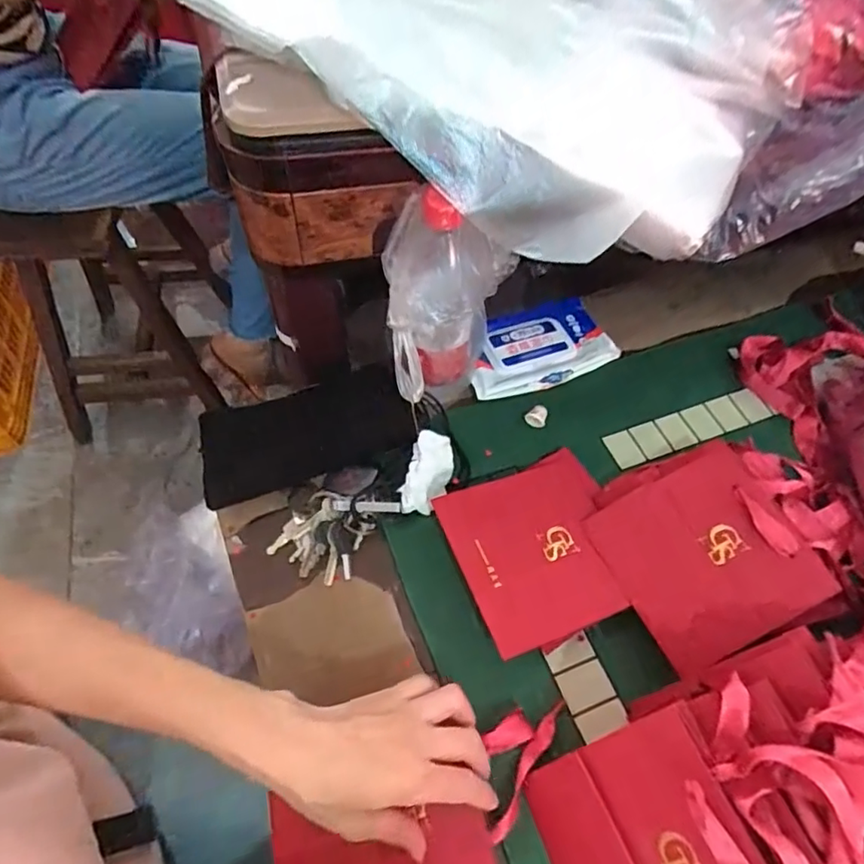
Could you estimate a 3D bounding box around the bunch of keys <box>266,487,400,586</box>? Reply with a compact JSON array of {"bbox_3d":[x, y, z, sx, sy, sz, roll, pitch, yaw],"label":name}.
[{"bbox_3d":[-0.089,0.088,0.504,0.092,0.019,0.078,17,58,7],"label":"bunch of keys"}]

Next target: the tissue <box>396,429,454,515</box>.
[{"bbox_3d":[-0.004,0.038,0.519,0.039,0.016,0.073,19,85,-12],"label":"tissue"}]

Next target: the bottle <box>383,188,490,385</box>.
[{"bbox_3d":[0.004,-0.105,0.497,0.086,0.201,0.063,-2,57,-5],"label":"bottle"}]

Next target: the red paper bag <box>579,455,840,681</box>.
[{"bbox_3d":[0.221,0.099,0.464,0.143,0.006,0.138,-28,63,0],"label":"red paper bag"}]

